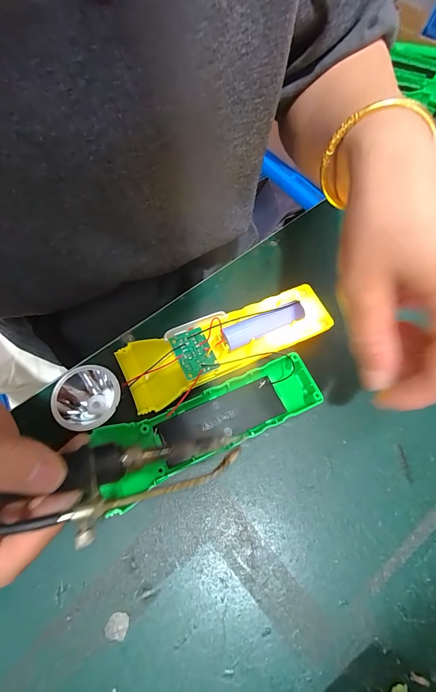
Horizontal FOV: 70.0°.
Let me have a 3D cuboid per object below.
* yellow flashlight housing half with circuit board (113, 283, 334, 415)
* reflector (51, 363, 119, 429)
[{"bbox_3d":[0.009,-0.002,0.241,0.163,0.028,0.047,-21,69,-10],"label":"yellow flashlight housing half with circuit board"},{"bbox_3d":[-0.091,0.037,0.223,0.044,0.026,0.040,-5,67,-3],"label":"reflector"}]

